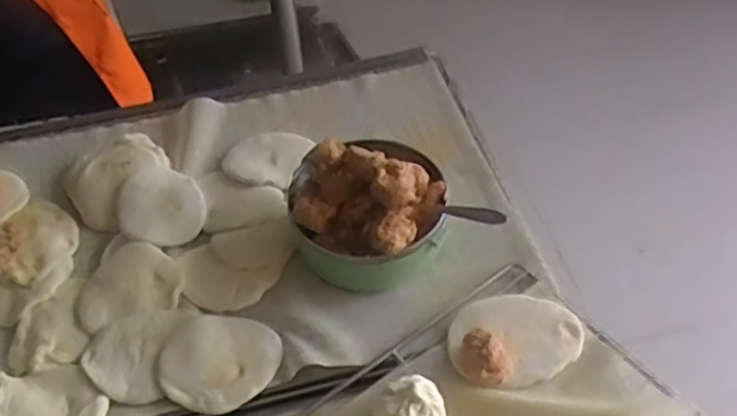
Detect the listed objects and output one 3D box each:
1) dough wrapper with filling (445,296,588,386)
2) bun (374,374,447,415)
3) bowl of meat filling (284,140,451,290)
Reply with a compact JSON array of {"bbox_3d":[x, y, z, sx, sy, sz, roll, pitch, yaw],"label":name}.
[{"bbox_3d":[0.123,0.103,0.633,0.110,0.032,0.084,-9,49,-6],"label":"dough wrapper with filling"},{"bbox_3d":[0.032,0.153,0.580,0.052,0.041,0.049,-1,48,1],"label":"bun"},{"bbox_3d":[0.003,0.001,0.686,0.137,0.097,0.126,-1,48,1],"label":"bowl of meat filling"}]

